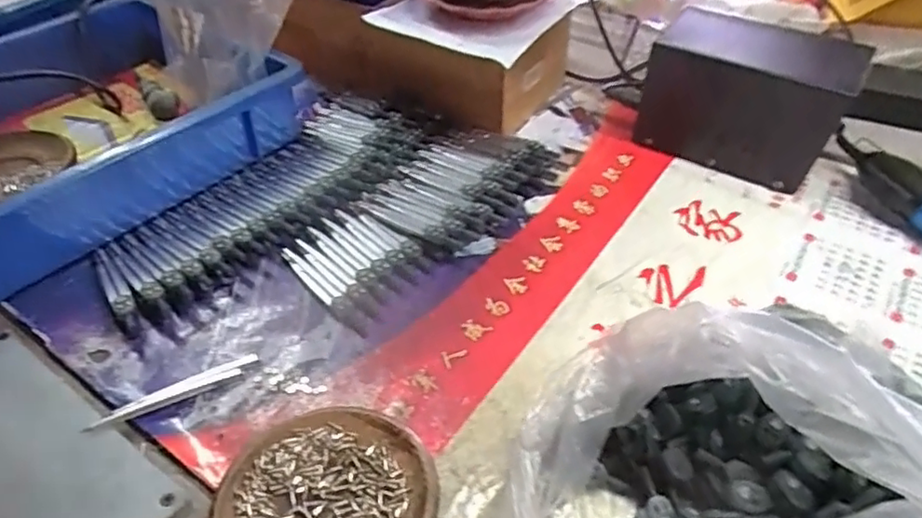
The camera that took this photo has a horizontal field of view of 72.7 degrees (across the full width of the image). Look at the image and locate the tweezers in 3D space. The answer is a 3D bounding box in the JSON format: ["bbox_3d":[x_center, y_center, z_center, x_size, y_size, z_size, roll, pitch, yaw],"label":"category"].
[{"bbox_3d":[-0.179,0.084,0.394,0.101,0.007,0.011,-26,49,-22],"label":"tweezers"}]

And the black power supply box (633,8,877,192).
[{"bbox_3d":[0.251,-0.147,0.556,0.165,0.115,0.086,20,47,20],"label":"black power supply box"}]

